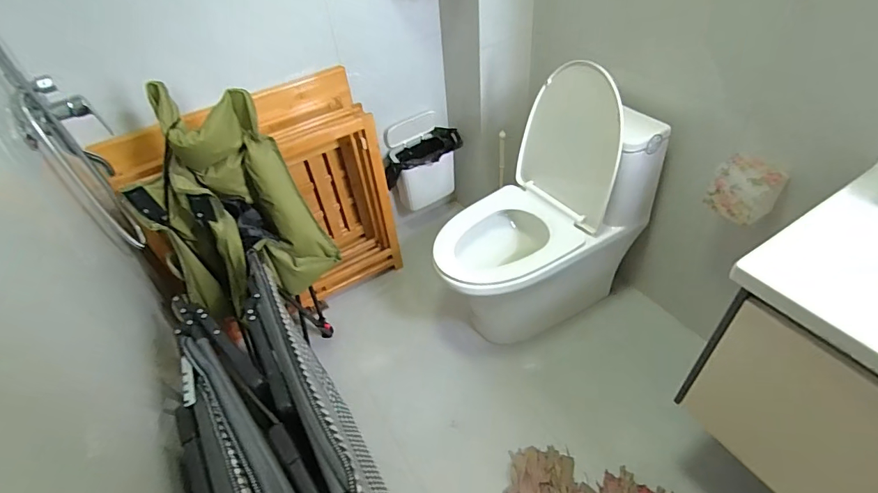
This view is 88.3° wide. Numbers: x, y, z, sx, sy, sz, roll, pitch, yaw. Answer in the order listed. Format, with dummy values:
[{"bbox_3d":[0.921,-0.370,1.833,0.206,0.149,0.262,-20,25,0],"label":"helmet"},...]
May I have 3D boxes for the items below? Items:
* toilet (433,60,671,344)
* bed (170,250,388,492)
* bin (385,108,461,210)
[{"bbox_3d":[0.275,-0.100,1.428,0.642,0.758,0.402,-26,49,-18],"label":"toilet"},{"bbox_3d":[-0.296,0.474,1.006,0.255,0.643,0.669,-26,49,-19],"label":"bed"},{"bbox_3d":[-0.071,-0.328,1.880,0.327,0.360,0.201,-14,46,-8],"label":"bin"}]

